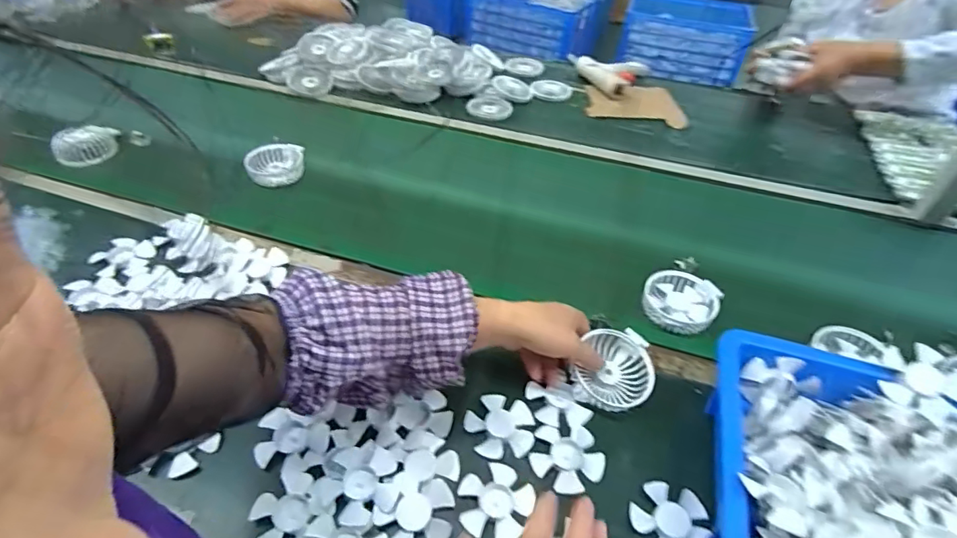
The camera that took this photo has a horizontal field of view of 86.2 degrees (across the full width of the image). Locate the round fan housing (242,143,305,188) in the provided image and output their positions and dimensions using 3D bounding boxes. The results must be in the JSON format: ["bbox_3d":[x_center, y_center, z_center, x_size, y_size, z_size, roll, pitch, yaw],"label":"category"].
[{"bbox_3d":[-0.338,-0.171,0.852,0.092,0.023,0.086,-1,63,-13],"label":"round fan housing"}]

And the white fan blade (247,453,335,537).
[{"bbox_3d":[-0.167,0.217,0.458,0.068,0.015,0.076,21,46,17],"label":"white fan blade"}]

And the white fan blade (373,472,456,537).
[{"bbox_3d":[-0.058,0.222,0.463,0.068,0.023,0.062,7,43,3],"label":"white fan blade"}]

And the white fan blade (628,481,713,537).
[{"bbox_3d":[0.174,0.234,0.471,0.069,0.016,0.069,2,43,-2],"label":"white fan blade"}]

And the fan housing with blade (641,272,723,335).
[{"bbox_3d":[0.263,0.042,0.662,0.083,0.038,0.089,2,43,-2],"label":"fan housing with blade"}]

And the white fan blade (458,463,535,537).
[{"bbox_3d":[0.013,0.215,0.478,0.063,0.008,0.068,26,48,22],"label":"white fan blade"}]

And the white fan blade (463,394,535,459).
[{"bbox_3d":[0.022,0.162,0.530,0.071,0.009,0.066,7,43,3],"label":"white fan blade"}]

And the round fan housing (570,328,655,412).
[{"bbox_3d":[0.154,0.112,0.574,0.081,0.038,0.092,23,46,19],"label":"round fan housing"}]

